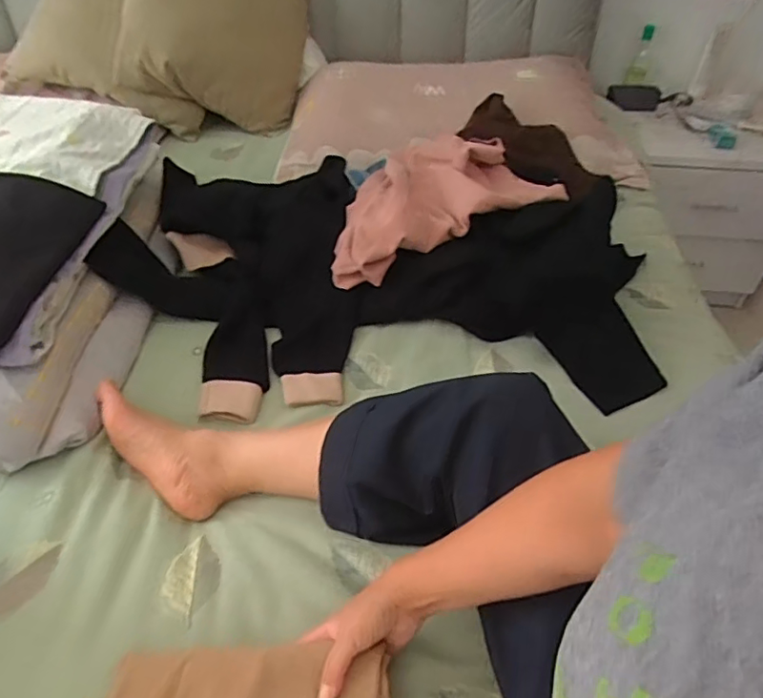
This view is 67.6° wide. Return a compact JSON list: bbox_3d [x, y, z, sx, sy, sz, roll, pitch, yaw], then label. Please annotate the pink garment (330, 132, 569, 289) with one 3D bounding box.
[{"bbox_3d":[0.073,-0.271,0.995,0.430,0.100,0.285,-21,49,-20],"label":"pink garment"}]

